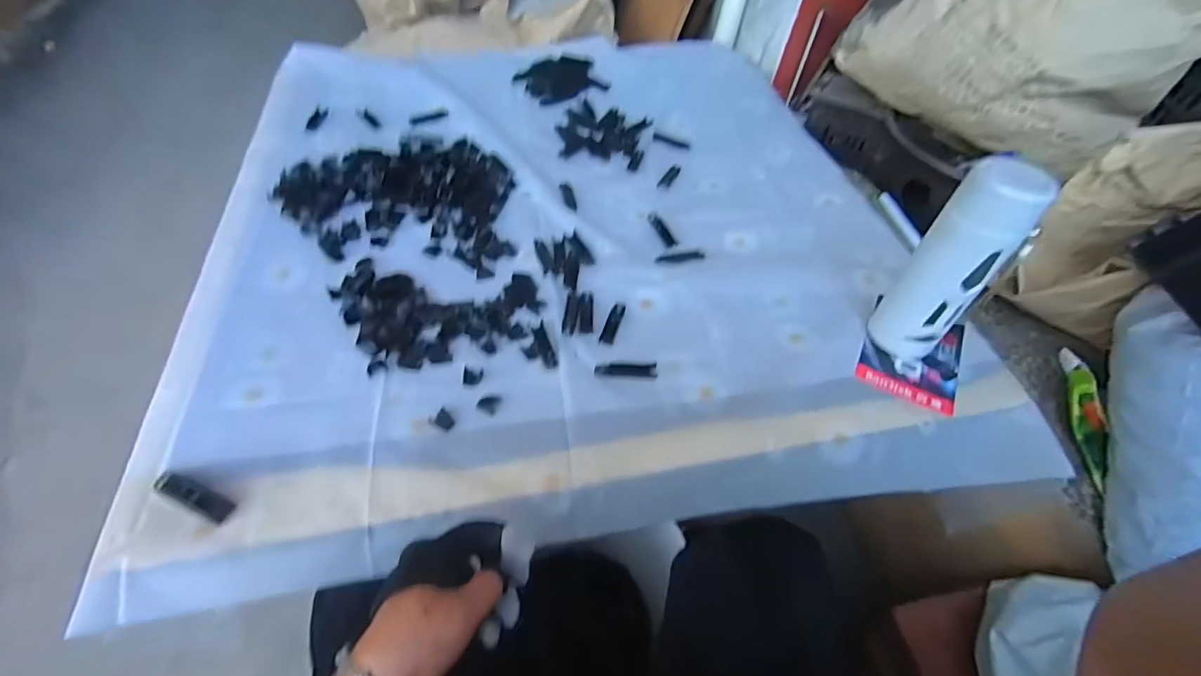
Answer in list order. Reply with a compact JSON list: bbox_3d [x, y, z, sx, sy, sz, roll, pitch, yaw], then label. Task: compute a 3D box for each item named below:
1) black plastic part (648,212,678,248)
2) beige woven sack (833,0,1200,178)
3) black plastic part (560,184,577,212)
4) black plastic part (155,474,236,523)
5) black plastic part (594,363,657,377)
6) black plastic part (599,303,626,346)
[{"bbox_3d":[0.083,-0.149,0.694,0.016,0.004,0.074,-16,55,-15],"label":"black plastic part"},{"bbox_3d":[0.588,-0.445,0.703,0.407,0.299,0.158,37,56,18],"label":"beige woven sack"},{"bbox_3d":[-0.045,-0.199,0.724,0.016,0.004,0.065,-8,53,-10],"label":"black plastic part"},{"bbox_3d":[-0.351,0.135,0.442,0.073,0.010,0.019,21,54,12],"label":"black plastic part"},{"bbox_3d":[0.027,0.034,0.551,0.065,0.004,0.016,3,52,-2],"label":"black plastic part"},{"bbox_3d":[0.014,-0.018,0.590,0.016,0.004,0.062,16,53,8],"label":"black plastic part"}]

